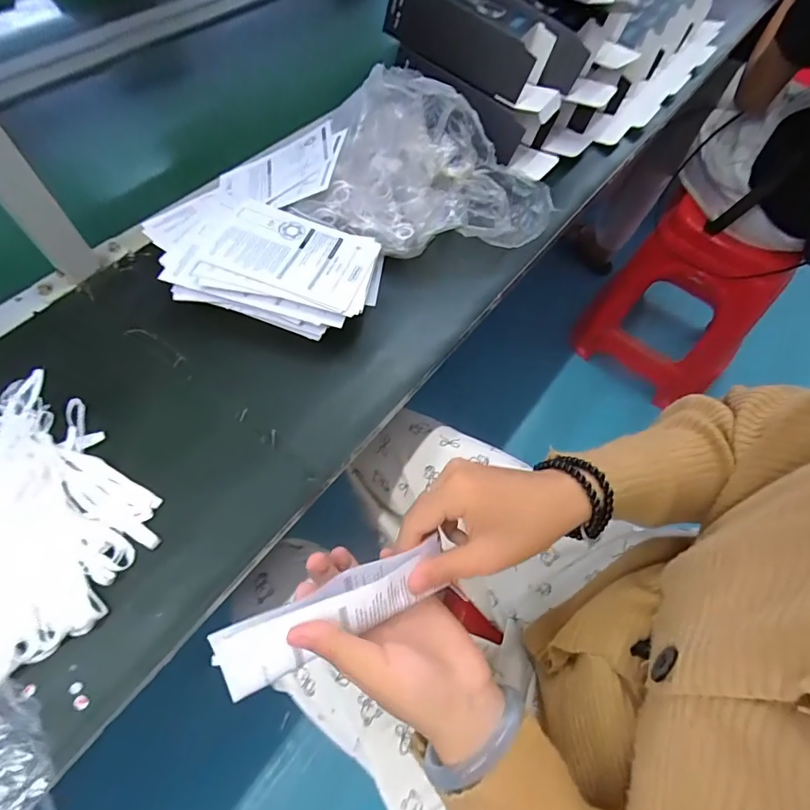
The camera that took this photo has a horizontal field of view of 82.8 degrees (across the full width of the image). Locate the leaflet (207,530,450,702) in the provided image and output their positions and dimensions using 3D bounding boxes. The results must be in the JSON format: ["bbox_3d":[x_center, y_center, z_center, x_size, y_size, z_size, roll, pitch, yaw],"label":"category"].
[{"bbox_3d":[-0.036,0.117,0.266,0.136,0.017,0.032,-17,61,-28],"label":"leaflet"}]

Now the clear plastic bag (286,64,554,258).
[{"bbox_3d":[0.028,-0.234,0.475,0.258,0.121,0.161,1,60,-2],"label":"clear plastic bag"}]

